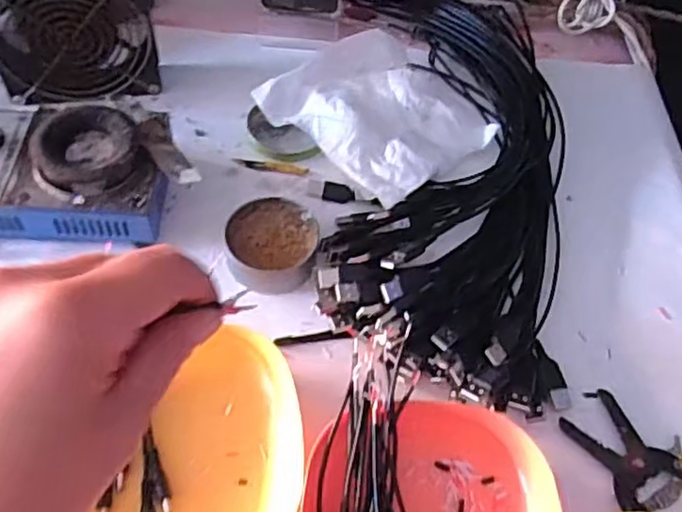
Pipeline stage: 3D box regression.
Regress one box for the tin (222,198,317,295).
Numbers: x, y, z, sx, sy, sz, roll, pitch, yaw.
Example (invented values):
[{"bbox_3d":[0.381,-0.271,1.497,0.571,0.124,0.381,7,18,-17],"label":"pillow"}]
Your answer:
[{"bbox_3d":[-0.047,-0.007,0.447,0.061,0.025,0.065,2,57,-3],"label":"tin"}]

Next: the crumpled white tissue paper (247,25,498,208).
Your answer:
[{"bbox_3d":[0.035,-0.122,0.519,0.142,0.027,0.146,-38,68,-25],"label":"crumpled white tissue paper"}]

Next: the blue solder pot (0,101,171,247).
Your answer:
[{"bbox_3d":[-0.199,-0.063,0.447,0.155,0.056,0.105,2,57,-3],"label":"blue solder pot"}]

